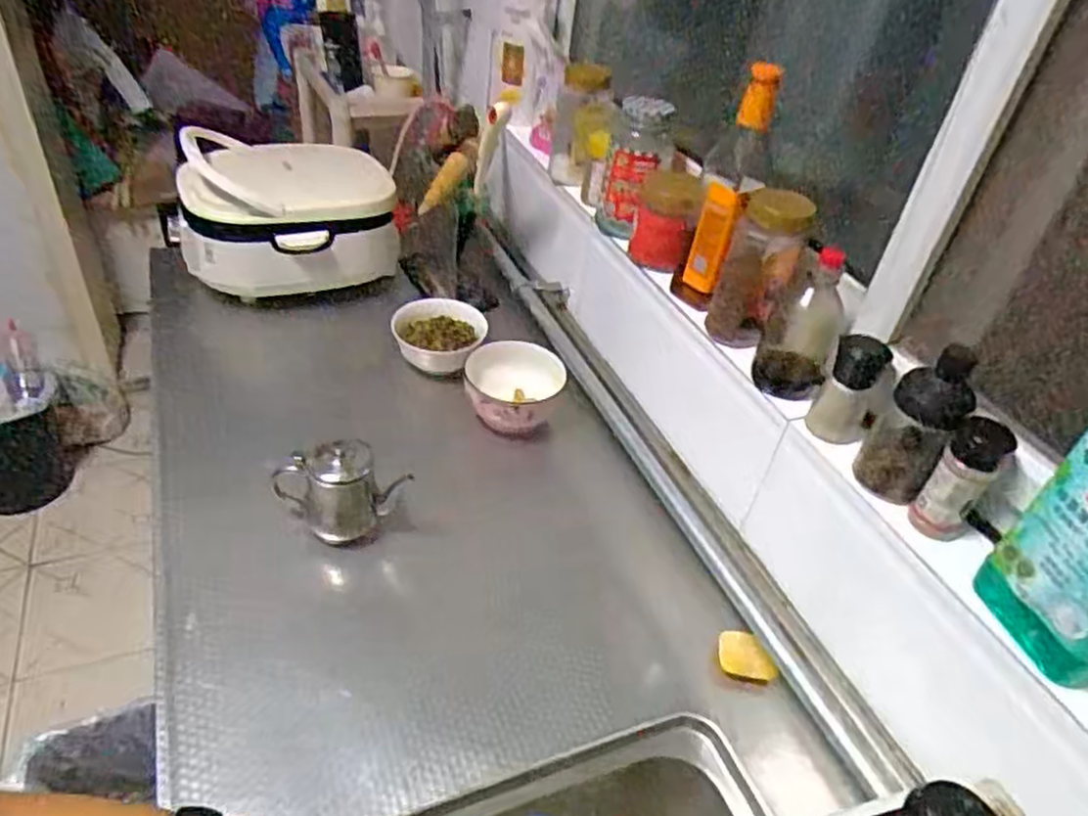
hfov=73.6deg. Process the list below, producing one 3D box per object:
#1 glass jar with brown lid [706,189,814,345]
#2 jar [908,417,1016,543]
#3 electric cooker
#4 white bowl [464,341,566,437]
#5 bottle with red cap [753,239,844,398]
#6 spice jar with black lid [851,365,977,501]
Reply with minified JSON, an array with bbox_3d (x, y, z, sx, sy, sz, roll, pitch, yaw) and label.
[{"bbox_3d":[0.222,-0.143,0.763,0.069,0.154,0.068,17,39,11],"label":"glass jar with brown lid"},{"bbox_3d":[0.329,0.059,0.580,0.036,0.115,0.038,5,39,-4],"label":"jar"},{"bbox_3d":[-0.386,-0.302,1.129,0.297,0.178,0.236,-1,39,-11],"label":"electric cooker"},{"bbox_3d":[-0.042,-0.023,0.973,0.129,0.073,0.123,5,39,-4],"label":"white bowl"},{"bbox_3d":[0.256,-0.080,0.713,0.070,0.140,0.079,20,40,15],"label":"bottle with red cap"},{"bbox_3d":[0.309,0.023,0.611,0.053,0.118,0.050,5,39,-4],"label":"spice jar with black lid"}]

